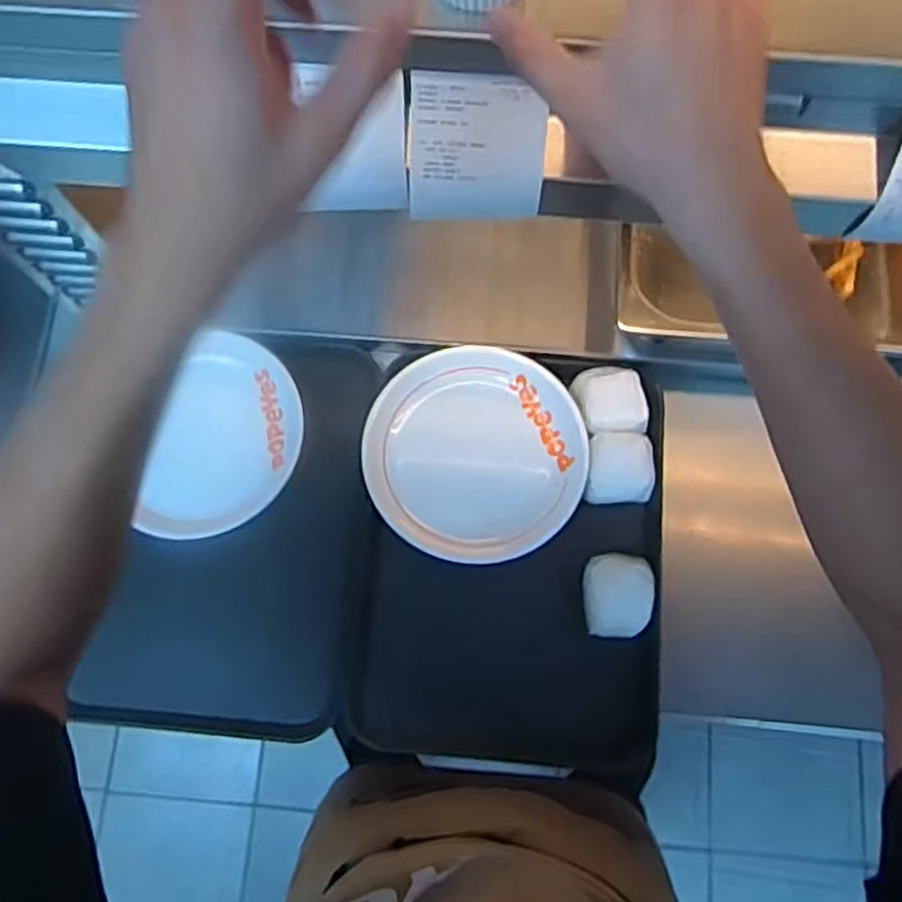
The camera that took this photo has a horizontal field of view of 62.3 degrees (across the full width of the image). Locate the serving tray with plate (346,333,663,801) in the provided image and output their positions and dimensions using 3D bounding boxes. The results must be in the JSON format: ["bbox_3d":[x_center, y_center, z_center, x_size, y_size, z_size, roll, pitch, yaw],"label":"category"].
[{"bbox_3d":[0.059,0.102,0.754,0.294,0.052,0.405,4,77,1],"label":"serving tray with plate"}]

